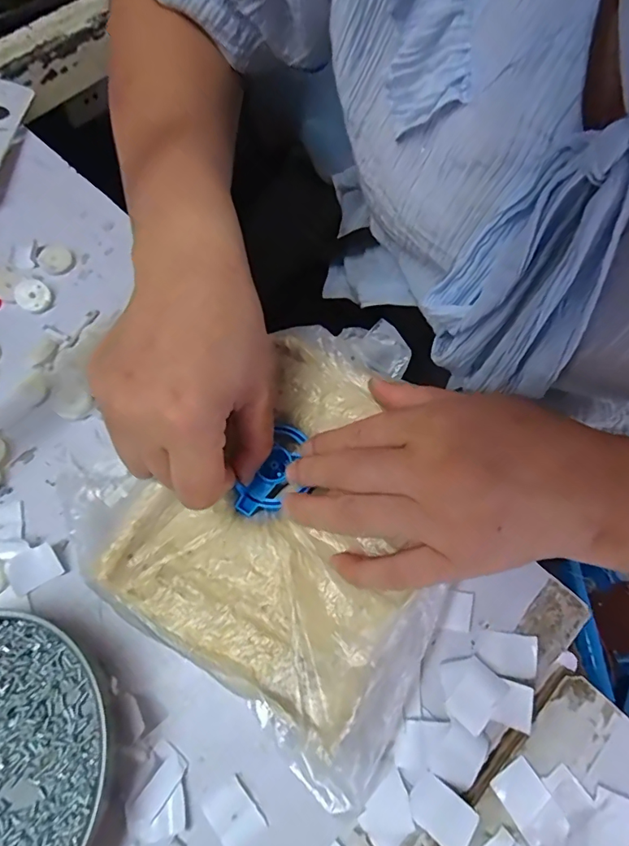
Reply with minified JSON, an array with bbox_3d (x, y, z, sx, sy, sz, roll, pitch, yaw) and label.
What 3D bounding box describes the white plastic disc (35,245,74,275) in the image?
[{"bbox_3d":[-0.193,-0.122,0.354,0.024,0.004,0.024,0,67,0],"label":"white plastic disc"}]

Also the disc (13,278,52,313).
[{"bbox_3d":[-0.203,-0.092,0.341,0.027,0.006,0.021,40,73,15],"label":"disc"}]

